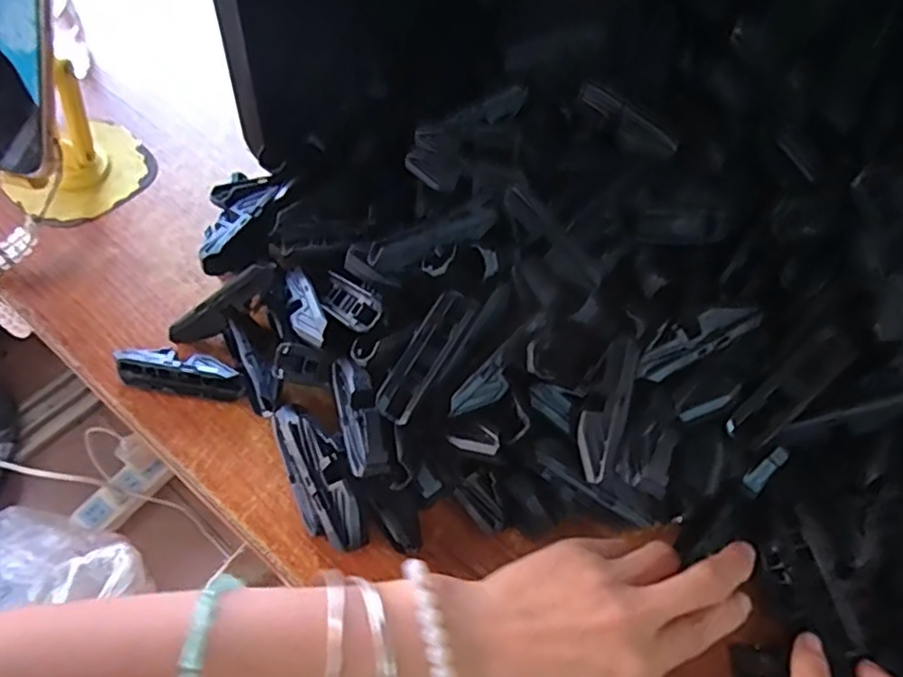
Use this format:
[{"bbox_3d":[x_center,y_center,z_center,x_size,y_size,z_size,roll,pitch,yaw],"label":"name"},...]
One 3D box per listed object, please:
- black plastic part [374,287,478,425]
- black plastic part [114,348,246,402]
[{"bbox_3d":[-0.013,0.008,0.333,0.021,0.007,0.073,30,80,13],"label":"black plastic part"},{"bbox_3d":[-0.156,0.019,0.377,0.071,0.020,0.022,10,58,2],"label":"black plastic part"}]

